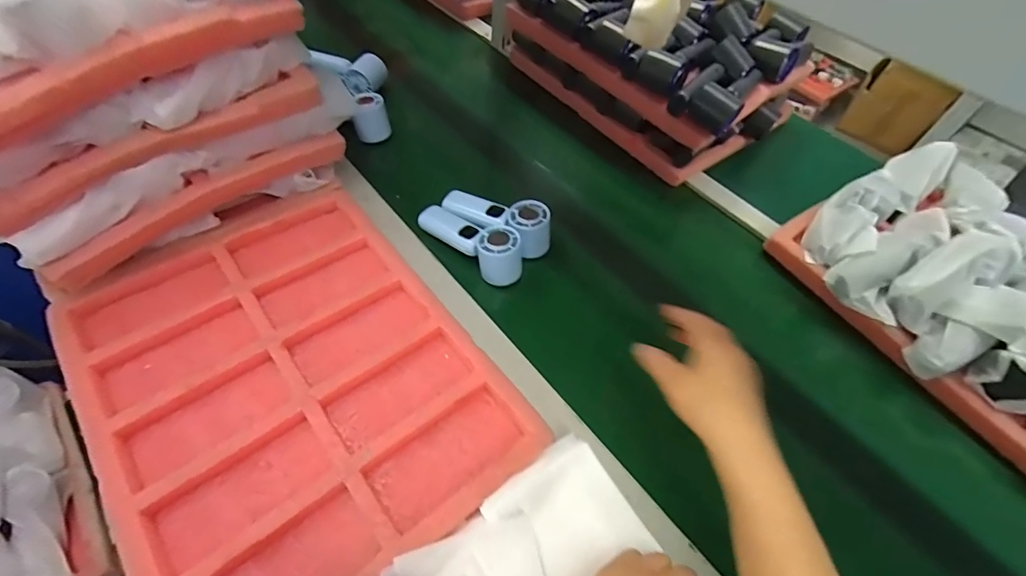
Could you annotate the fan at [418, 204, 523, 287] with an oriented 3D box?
[{"bbox_3d":[-0.055,-0.067,0.586,0.152,0.056,0.050,36,59,19],"label":"fan"}]

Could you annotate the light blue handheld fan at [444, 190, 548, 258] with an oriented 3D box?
[{"bbox_3d":[-0.024,-0.092,0.601,0.153,0.050,0.064,19,55,8],"label":"light blue handheld fan"}]

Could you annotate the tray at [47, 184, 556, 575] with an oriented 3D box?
[{"bbox_3d":[-0.222,0.086,0.457,0.324,0.027,0.421,-32,63,-25],"label":"tray"}]

